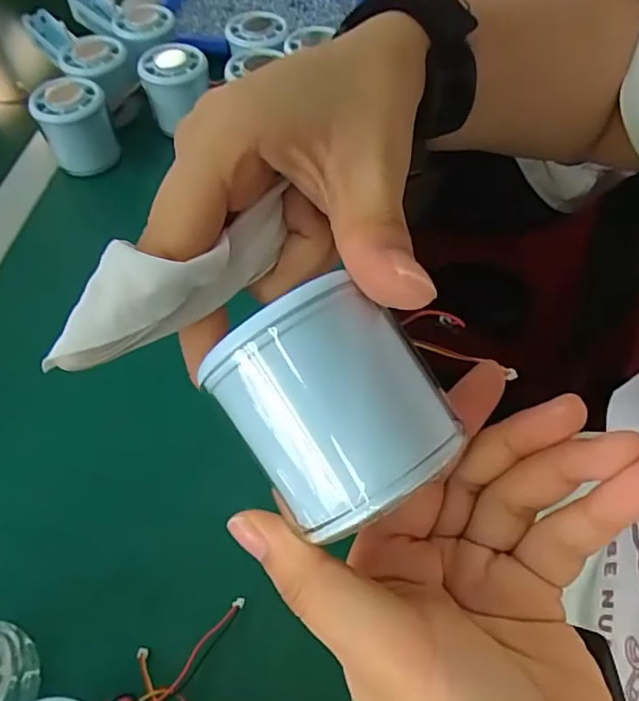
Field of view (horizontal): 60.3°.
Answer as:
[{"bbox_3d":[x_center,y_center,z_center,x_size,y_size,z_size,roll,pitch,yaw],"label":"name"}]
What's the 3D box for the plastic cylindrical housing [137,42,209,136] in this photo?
[{"bbox_3d":[-0.126,-0.234,0.492,0.051,0.053,0.055,18,60,13],"label":"plastic cylindrical housing"}]

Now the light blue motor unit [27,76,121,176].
[{"bbox_3d":[-0.207,-0.191,0.477,0.054,0.071,0.057,-22,59,-11],"label":"light blue motor unit"}]

